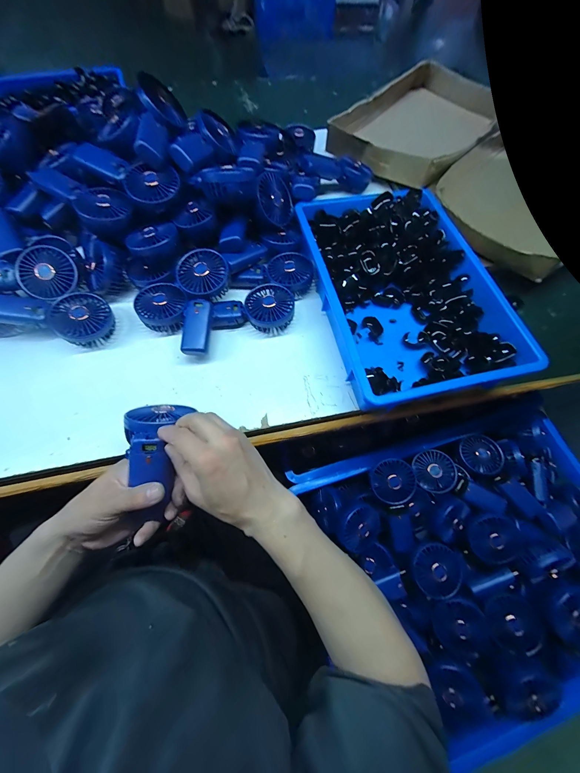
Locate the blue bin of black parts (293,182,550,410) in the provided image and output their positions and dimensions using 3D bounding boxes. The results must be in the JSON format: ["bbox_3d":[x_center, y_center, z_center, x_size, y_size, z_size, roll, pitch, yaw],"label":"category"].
[{"bbox_3d":[0.199,-0.180,0.502,0.296,0.079,0.442,-14,67,-8],"label":"blue bin of black parts"}]

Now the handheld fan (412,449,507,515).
[{"bbox_3d":[0.347,0.200,0.564,0.178,0.033,0.080,31,69,11],"label":"handheld fan"}]

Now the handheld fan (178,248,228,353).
[{"bbox_3d":[-0.149,-0.139,0.459,0.080,0.035,0.176,4,80,0],"label":"handheld fan"}]

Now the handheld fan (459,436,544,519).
[{"bbox_3d":[0.445,0.185,0.580,0.078,0.035,0.175,-30,70,-14],"label":"handheld fan"}]

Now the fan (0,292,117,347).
[{"bbox_3d":[-0.392,-0.119,0.442,0.189,0.050,0.082,8,65,-12],"label":"fan"}]

